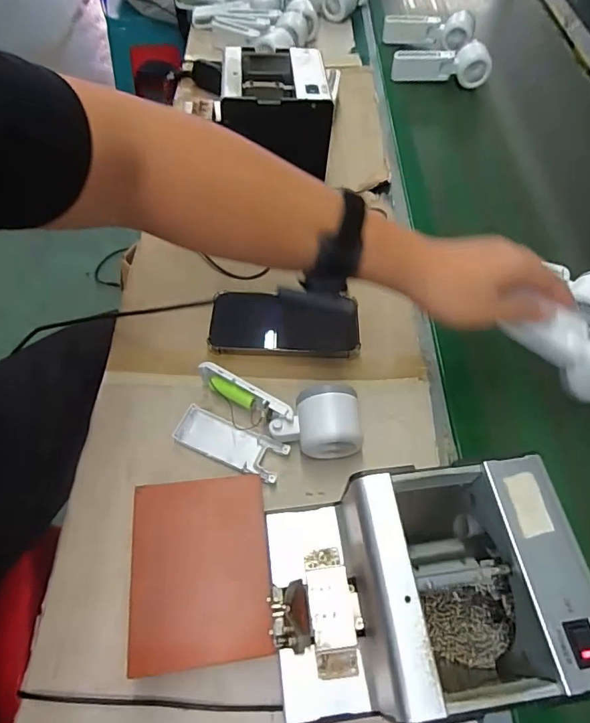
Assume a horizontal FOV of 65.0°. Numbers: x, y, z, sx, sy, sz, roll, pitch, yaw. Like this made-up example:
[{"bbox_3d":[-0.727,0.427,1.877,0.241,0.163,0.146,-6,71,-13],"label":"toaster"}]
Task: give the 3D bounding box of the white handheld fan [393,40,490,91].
[{"bbox_3d":[0.253,-0.517,0.806,0.164,0.068,0.034,6,55,1],"label":"white handheld fan"}]

